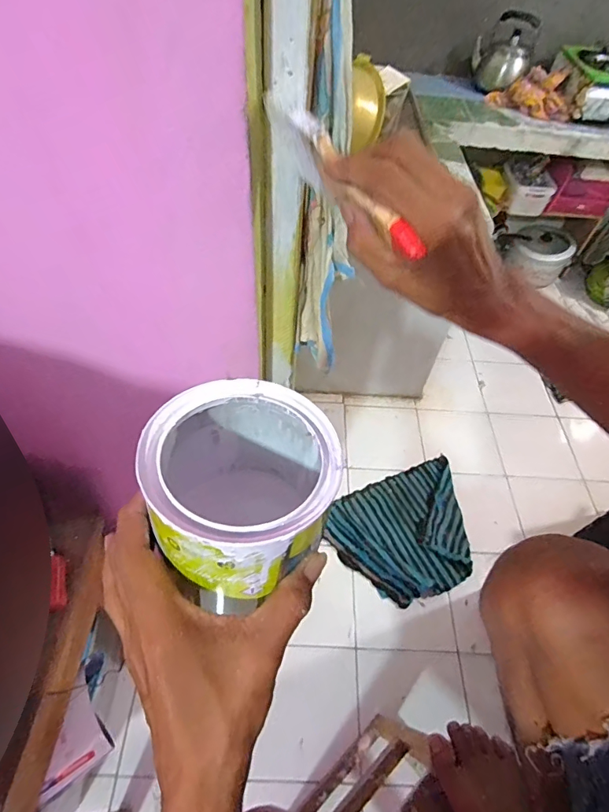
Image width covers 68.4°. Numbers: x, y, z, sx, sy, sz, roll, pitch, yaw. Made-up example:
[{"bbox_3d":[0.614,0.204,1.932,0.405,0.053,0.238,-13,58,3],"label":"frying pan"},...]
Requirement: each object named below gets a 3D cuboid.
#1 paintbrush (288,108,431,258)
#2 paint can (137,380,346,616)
[{"bbox_3d":[0.031,-0.147,0.288,0.012,0.015,0.143,-26,73,-22],"label":"paintbrush"},{"bbox_3d":[-0.036,0.056,0.274,0.098,0.114,0.105,2,53,-3],"label":"paint can"}]

